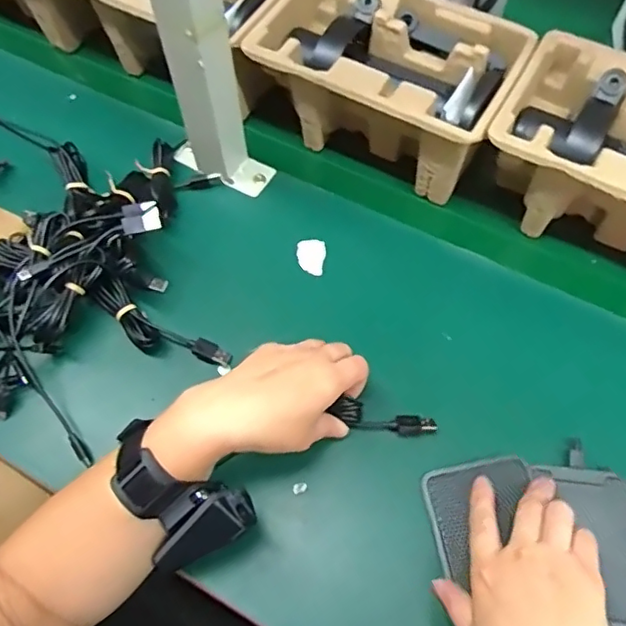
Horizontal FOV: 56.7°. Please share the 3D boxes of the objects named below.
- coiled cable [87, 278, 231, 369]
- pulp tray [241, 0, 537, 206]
[{"bbox_3d":[-0.134,0.014,0.483,0.132,0.018,0.037,30,67,16],"label":"coiled cable"},{"bbox_3d":[0.069,-0.216,0.552,0.228,0.103,0.144,26,66,14],"label":"pulp tray"}]

